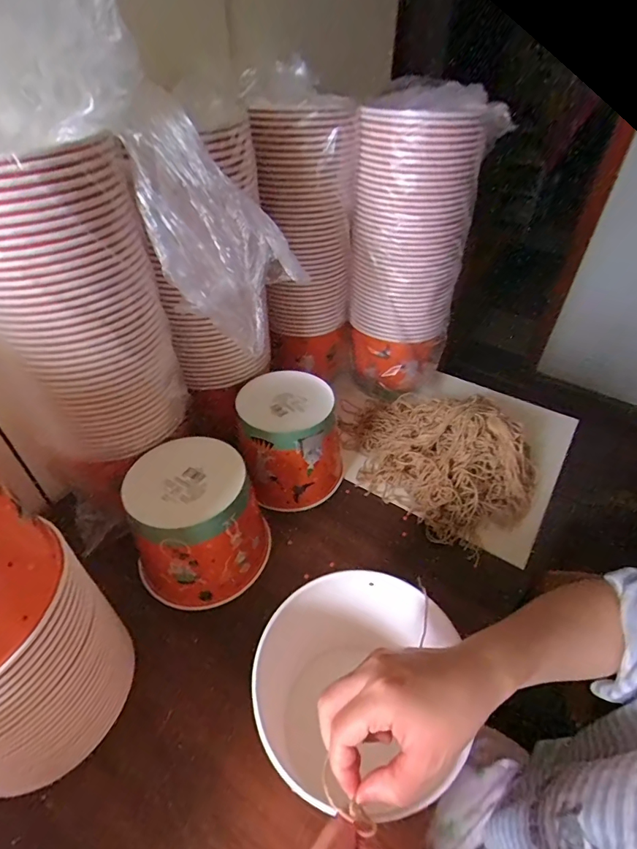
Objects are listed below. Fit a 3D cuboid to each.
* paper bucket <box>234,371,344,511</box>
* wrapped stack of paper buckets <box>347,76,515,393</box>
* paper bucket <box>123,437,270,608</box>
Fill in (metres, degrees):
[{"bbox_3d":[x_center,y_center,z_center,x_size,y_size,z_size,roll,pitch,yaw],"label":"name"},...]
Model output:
[{"bbox_3d":[-0.033,0.024,0.591,0.133,0.139,0.126,0,42,0],"label":"paper bucket"},{"bbox_3d":[0.145,-0.271,0.664,0.173,0.377,0.187,7,43,7],"label":"wrapped stack of paper buckets"},{"bbox_3d":[-0.135,0.113,0.494,0.141,0.140,0.132,0,42,0],"label":"paper bucket"}]

